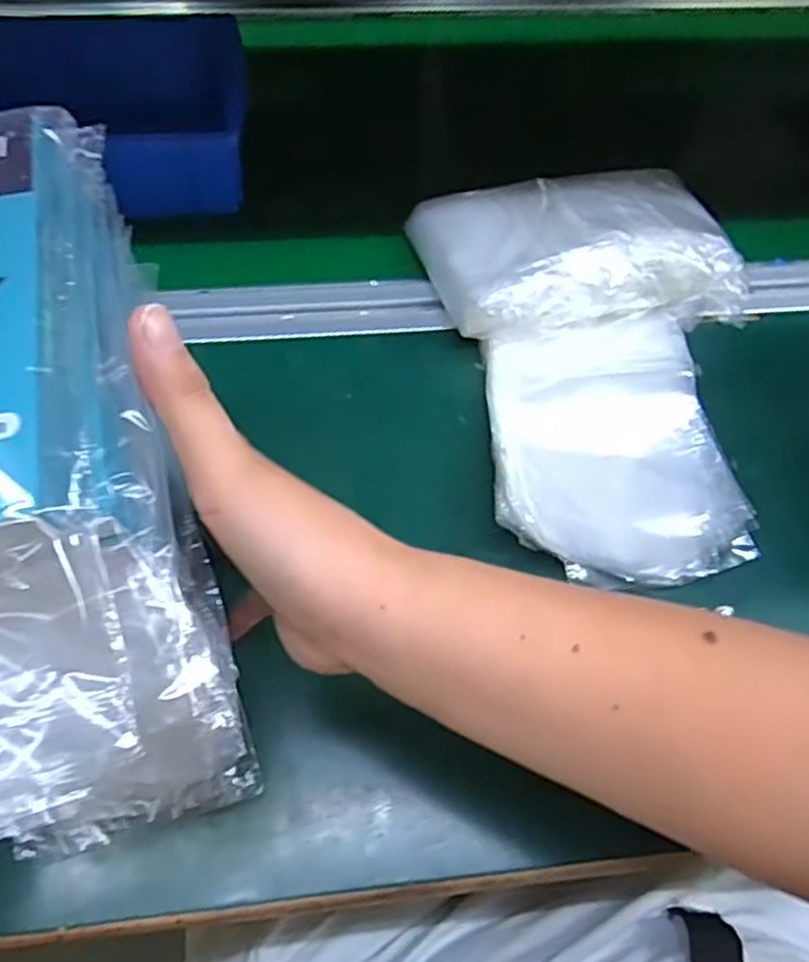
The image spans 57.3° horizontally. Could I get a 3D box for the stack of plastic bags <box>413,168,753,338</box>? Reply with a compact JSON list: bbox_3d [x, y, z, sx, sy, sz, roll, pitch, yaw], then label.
[{"bbox_3d":[0.110,-0.149,0.458,0.191,0.051,0.130,-10,61,-9],"label":"stack of plastic bags"}]

